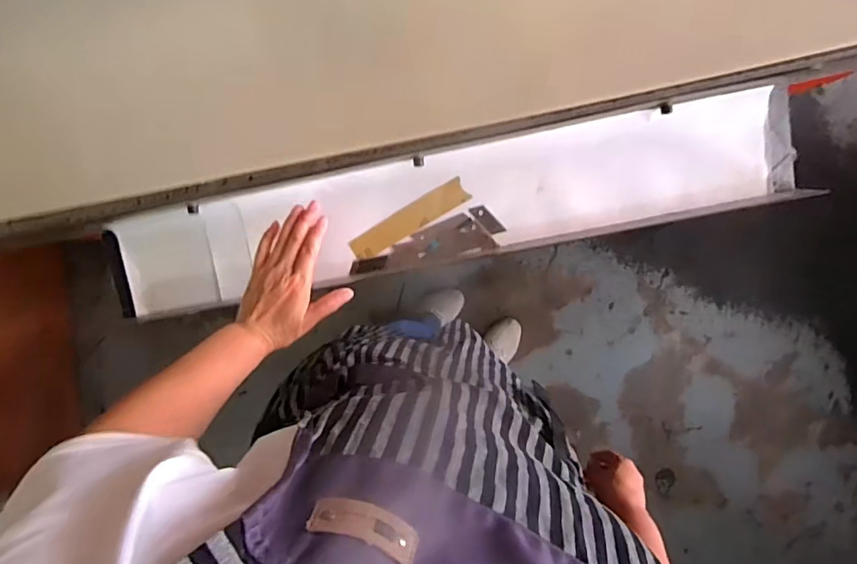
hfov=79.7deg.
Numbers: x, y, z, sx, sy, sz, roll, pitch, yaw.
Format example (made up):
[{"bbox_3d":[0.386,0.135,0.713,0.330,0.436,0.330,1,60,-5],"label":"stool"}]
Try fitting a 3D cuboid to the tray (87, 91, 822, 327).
[{"bbox_3d":[0.011,-0.090,0.619,0.814,0.082,0.134,-10,92,5],"label":"tray"}]

